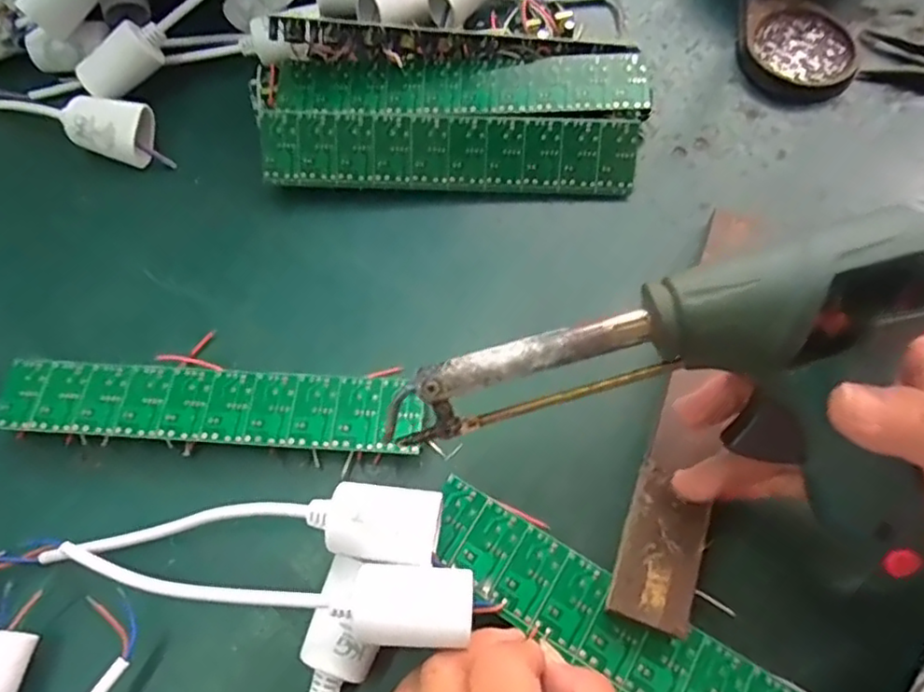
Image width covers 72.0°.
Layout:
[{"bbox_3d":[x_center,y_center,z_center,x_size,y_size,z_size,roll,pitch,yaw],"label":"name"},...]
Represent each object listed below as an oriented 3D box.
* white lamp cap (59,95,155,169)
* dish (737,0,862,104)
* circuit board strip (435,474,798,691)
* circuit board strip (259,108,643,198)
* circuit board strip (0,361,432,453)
[{"bbox_3d":[-0.205,-0.125,0.370,0.051,0.027,0.028,13,68,7],"label":"white lamp cap"},{"bbox_3d":[0.204,-0.179,0.383,0.069,0.015,0.068,-1,68,1],"label":"dish"},{"bbox_3d":[0.067,0.118,0.255,0.185,0.005,0.037,31,70,15],"label":"circuit board strip"},{"bbox_3d":[-0.007,-0.106,0.348,0.200,0.006,0.041,1,105,0],"label":"circuit board strip"},{"bbox_3d":[-0.121,0.029,0.305,0.193,0.015,0.037,4,68,3],"label":"circuit board strip"}]

